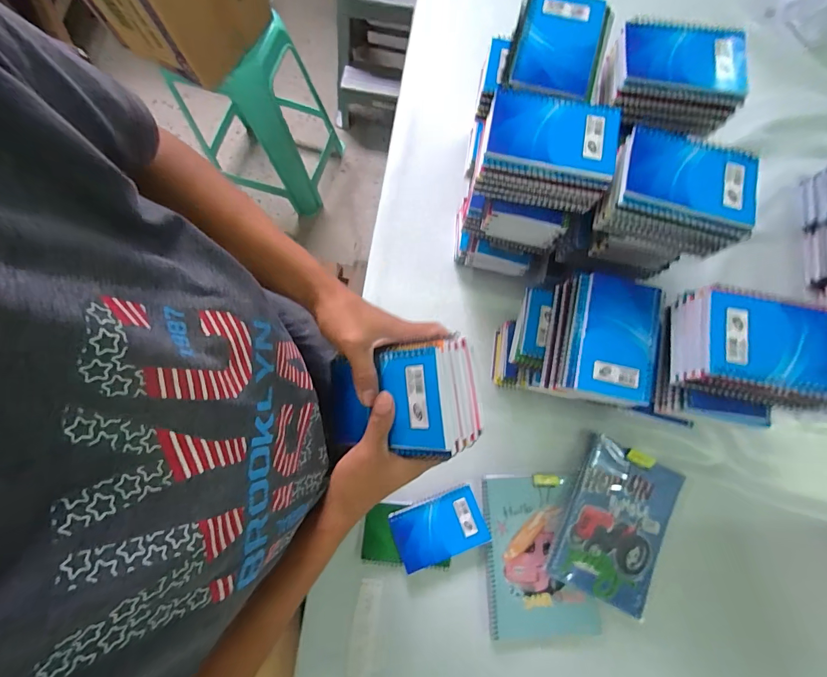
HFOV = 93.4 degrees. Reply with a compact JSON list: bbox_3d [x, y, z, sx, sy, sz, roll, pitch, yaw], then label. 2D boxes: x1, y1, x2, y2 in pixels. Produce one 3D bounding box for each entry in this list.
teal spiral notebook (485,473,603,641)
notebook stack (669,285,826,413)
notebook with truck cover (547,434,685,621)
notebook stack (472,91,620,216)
[{"bbox_3d":[0.176,0.312,0.563,0.138,0.011,0.215,-5,78,0],"label":"teal spiral notebook"},{"bbox_3d":[0.333,0.010,0.377,0.136,0.054,0.096,14,79,4],"label":"notebook stack"},{"bbox_3d":[0.299,0.269,0.565,0.151,0.020,0.209,28,80,6],"label":"notebook with truck cover"},{"bbox_3d":[0.143,-0.202,0.420,0.129,0.060,0.095,14,79,4],"label":"notebook stack"}]

